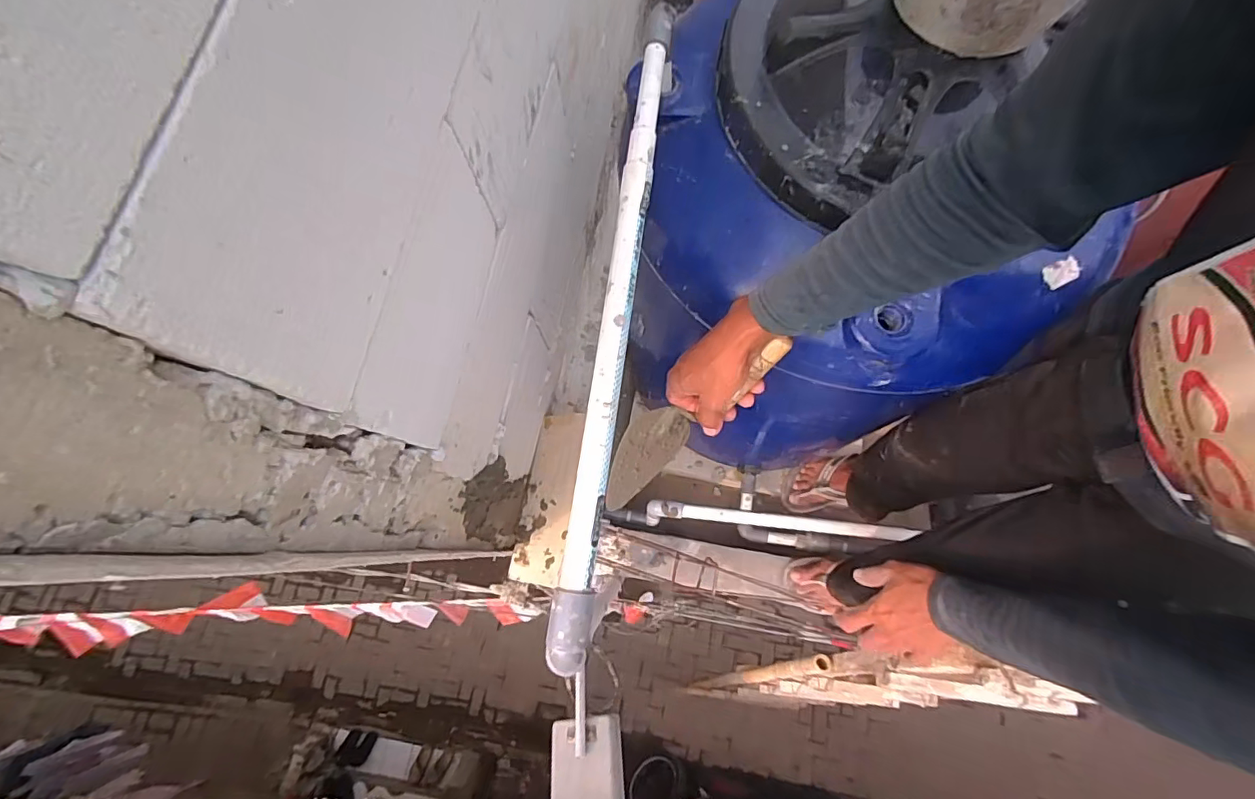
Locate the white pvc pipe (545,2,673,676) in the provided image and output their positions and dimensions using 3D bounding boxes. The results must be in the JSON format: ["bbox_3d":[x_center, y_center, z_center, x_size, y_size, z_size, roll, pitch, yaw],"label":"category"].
[{"bbox_3d":[-0.007,-0.092,0.481,0.030,0.030,0.630,7,75,4],"label":"white pvc pipe"}]

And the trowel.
[{"bbox_3d":[0.067,0.022,0.617,0.304,0.070,0.061,-45,73,34],"label":"trowel"}]

